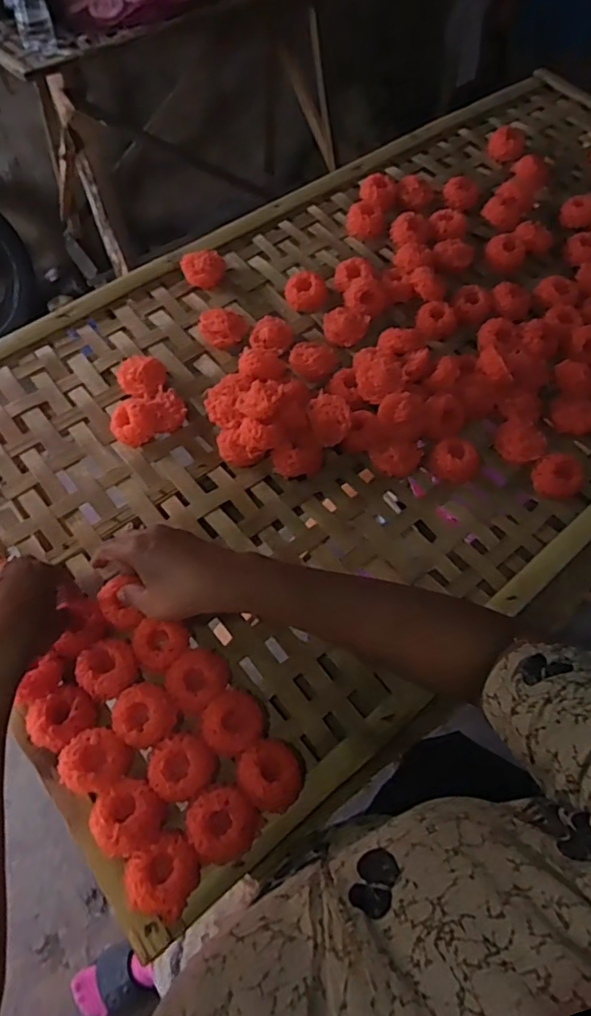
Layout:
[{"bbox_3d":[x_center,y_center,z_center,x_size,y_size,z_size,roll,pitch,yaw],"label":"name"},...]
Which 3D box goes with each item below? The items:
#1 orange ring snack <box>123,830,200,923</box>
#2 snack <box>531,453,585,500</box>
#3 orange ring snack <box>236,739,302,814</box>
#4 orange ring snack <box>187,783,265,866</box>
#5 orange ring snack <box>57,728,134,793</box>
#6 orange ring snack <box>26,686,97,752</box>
[{"bbox_3d":[-0.098,0.269,0.423,0.049,0.021,0.052,0,59,0],"label":"orange ring snack"},{"bbox_3d":[0.274,-0.033,0.597,0.049,0.027,0.039,38,66,20],"label":"snack"},{"bbox_3d":[-0.019,0.210,0.453,0.045,0.021,0.050,-36,66,-19],"label":"orange ring snack"},{"bbox_3d":[-0.054,0.240,0.437,0.051,0.022,0.051,0,59,0],"label":"orange ring snack"},{"bbox_3d":[-0.159,0.200,0.454,0.051,0.019,0.045,6,59,4],"label":"orange ring snack"},{"bbox_3d":[-0.192,0.172,0.470,0.052,0.014,0.042,-35,65,-19],"label":"orange ring snack"}]

